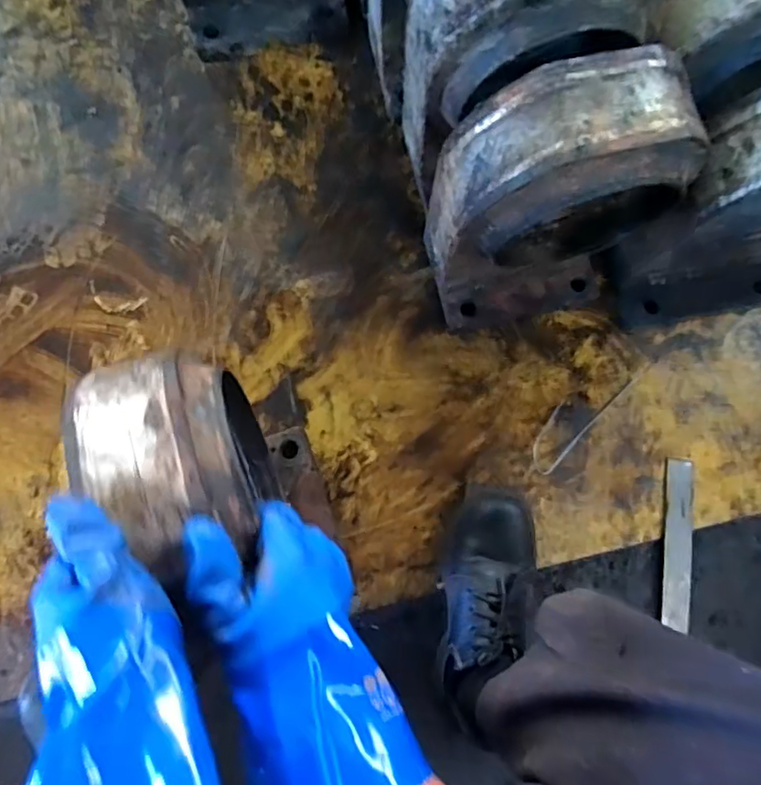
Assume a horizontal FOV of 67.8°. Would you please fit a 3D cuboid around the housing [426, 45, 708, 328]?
[{"bbox_3d":[0.173,-0.179,0.589,0.223,0.320,0.134,-14,83,-5],"label":"housing"}]

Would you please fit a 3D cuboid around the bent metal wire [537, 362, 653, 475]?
[{"bbox_3d":[0.263,0.020,0.731,0.203,0.008,0.052,-43,82,-10],"label":"bent metal wire"}]

